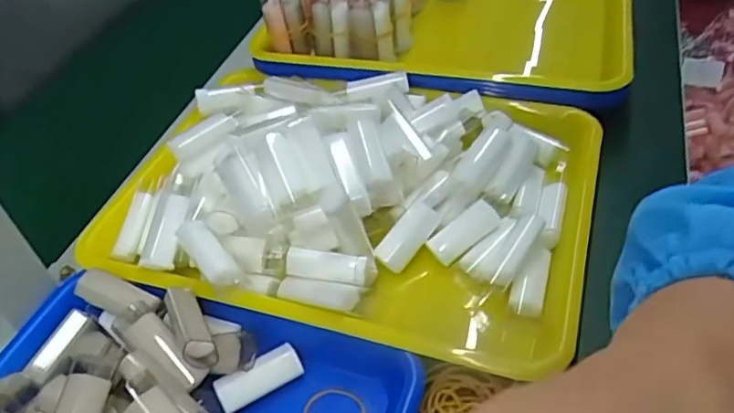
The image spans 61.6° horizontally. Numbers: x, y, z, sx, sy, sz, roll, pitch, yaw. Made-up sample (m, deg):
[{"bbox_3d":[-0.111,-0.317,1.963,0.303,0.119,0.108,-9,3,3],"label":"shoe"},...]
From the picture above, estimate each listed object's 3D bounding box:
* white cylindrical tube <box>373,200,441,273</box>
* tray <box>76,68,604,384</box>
[{"bbox_3d":[0.028,0.019,0.420,0.019,0.017,0.051,31,73,32],"label":"white cylindrical tube"},{"bbox_3d":[-0.011,-0.016,0.451,0.330,0.081,0.242,11,47,17],"label":"tray"}]

